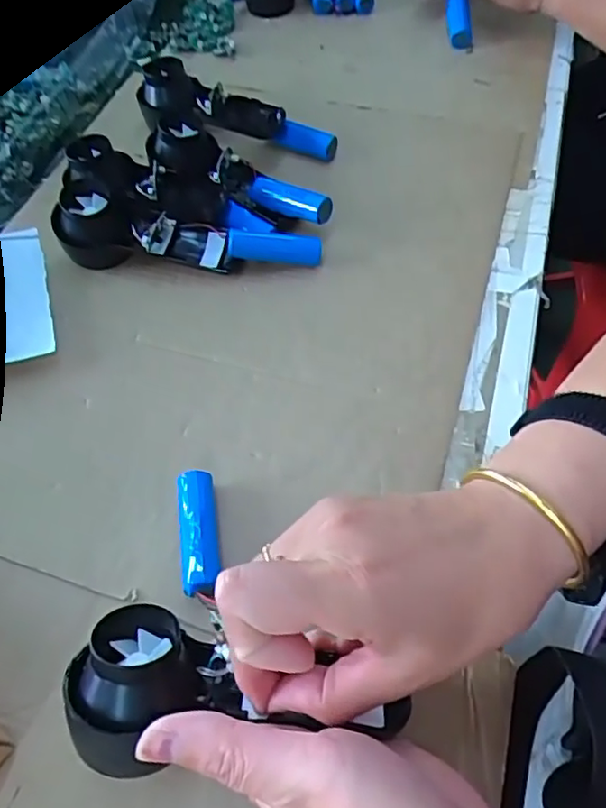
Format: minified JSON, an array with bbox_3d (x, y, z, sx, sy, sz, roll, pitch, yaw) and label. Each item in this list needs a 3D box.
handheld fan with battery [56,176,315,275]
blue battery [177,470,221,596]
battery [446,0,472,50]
[{"bbox_3d":[-0.092,-0.131,0.473,0.207,0.046,0.054,8,58,8],"label":"handheld fan with battery"},{"bbox_3d":[-0.061,0.075,0.352,0.023,0.024,0.074,-10,57,-4],"label":"blue battery"},{"bbox_3d":[0.171,-0.426,0.655,0.021,0.020,0.080,-2,70,2],"label":"battery"}]

